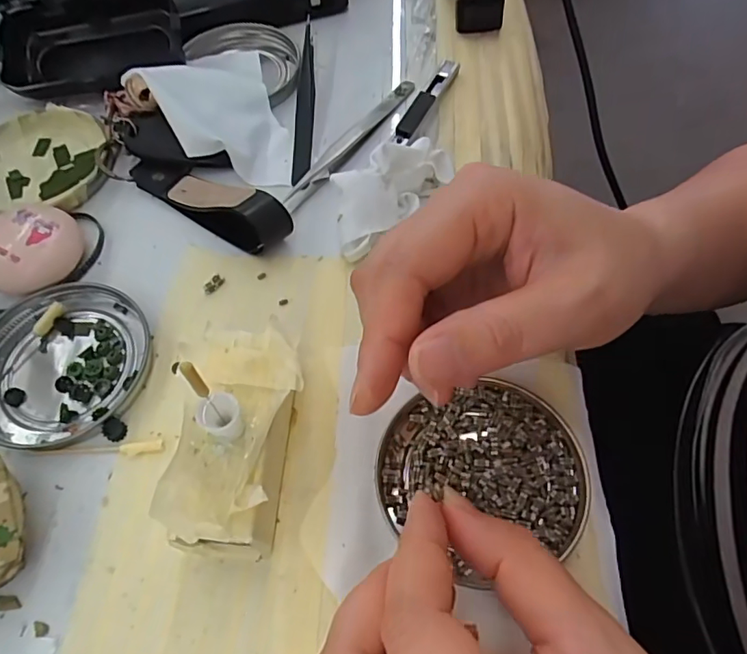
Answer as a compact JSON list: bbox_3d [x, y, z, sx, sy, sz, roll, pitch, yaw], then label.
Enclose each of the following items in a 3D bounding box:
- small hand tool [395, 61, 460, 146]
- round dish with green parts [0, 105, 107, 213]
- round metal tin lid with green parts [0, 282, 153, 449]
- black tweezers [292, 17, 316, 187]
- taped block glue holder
[{"bbox_3d":[0.031,-0.132,0.307,0.011,0.010,0.068,26,66,15],"label":"small hand tool"},{"bbox_3d":[-0.191,-0.095,0.298,0.078,0.009,0.071,-1,62,1],"label":"round dish with green parts"},{"bbox_3d":[-0.142,0.015,0.238,0.076,0.008,0.076,-1,62,1],"label":"round metal tin lid with green parts"},{"bbox_3d":[-0.042,-0.143,0.321,0.011,0.007,0.138,-2,62,1],"label":"black tweezers"},{"bbox_3d":[-0.051,0.041,0.201,0.046,0.043,0.087,3,62,3],"label":"taped block glue holder"}]

